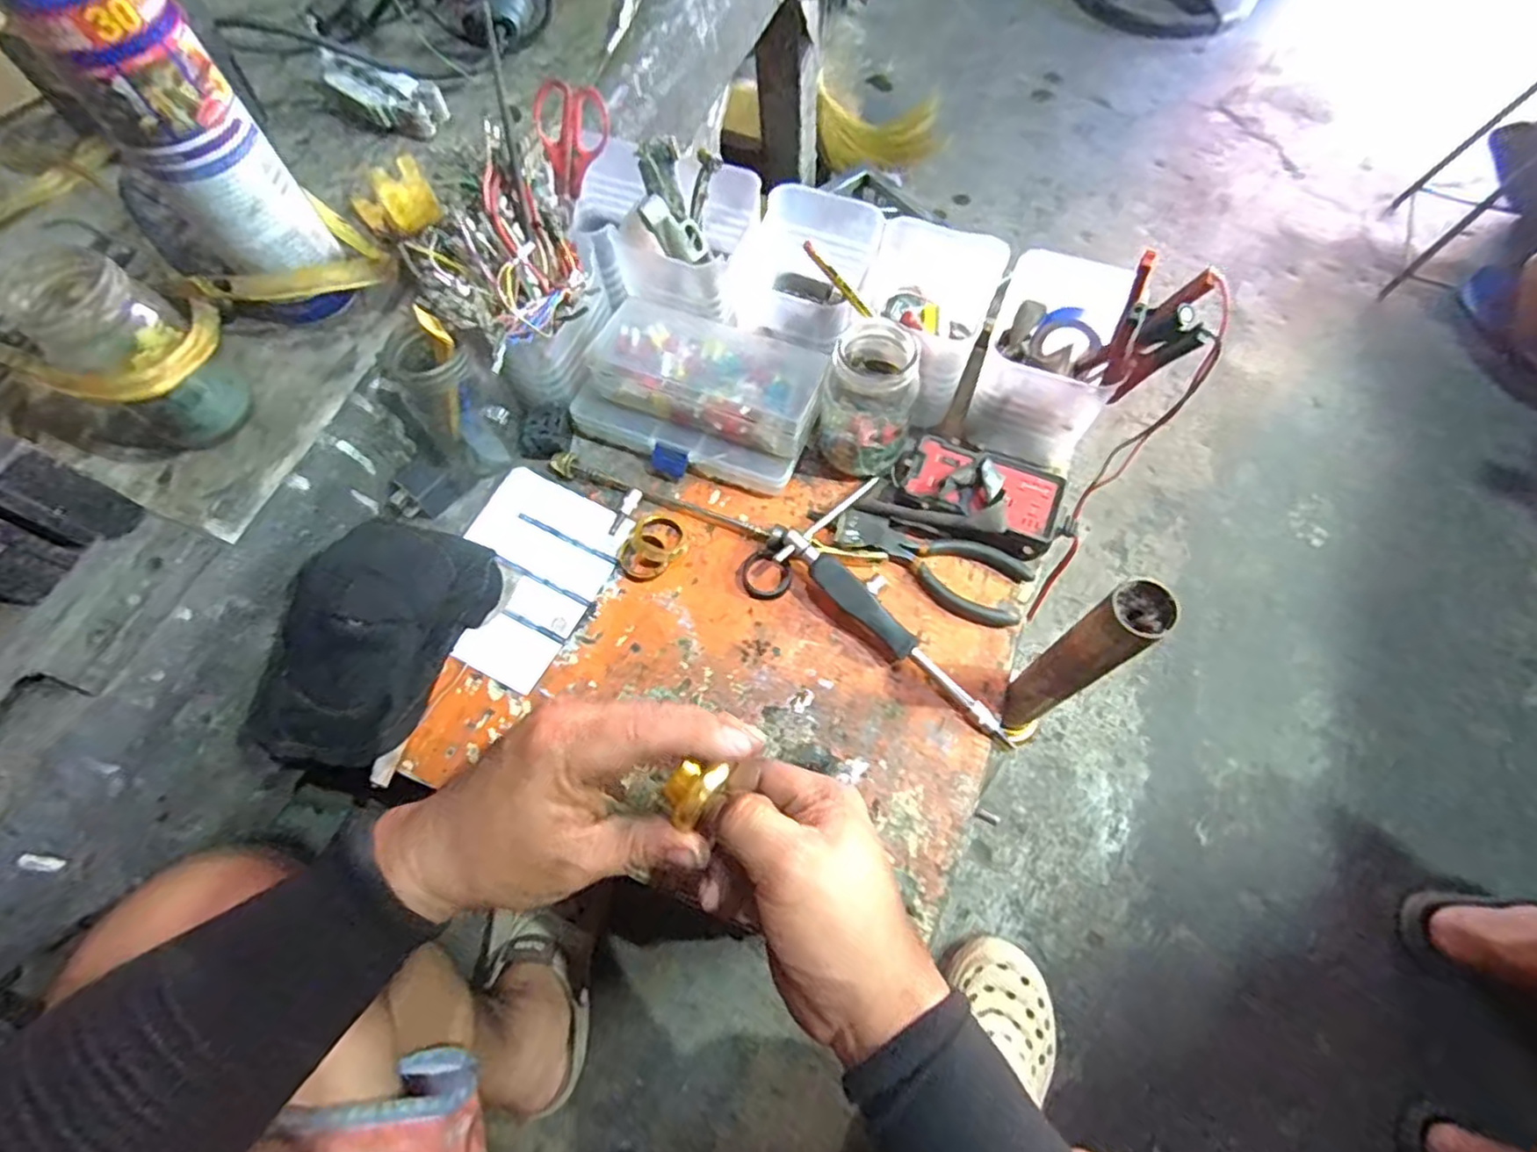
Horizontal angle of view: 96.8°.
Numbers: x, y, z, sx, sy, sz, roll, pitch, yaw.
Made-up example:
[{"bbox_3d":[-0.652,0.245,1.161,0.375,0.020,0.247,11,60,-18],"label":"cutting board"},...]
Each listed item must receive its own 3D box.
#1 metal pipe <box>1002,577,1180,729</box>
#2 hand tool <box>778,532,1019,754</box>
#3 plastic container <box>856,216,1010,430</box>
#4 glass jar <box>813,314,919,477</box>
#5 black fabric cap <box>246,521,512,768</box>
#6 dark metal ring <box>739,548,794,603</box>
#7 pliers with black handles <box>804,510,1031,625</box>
[{"bbox_3d":[0.166,0.051,0.378,0.028,0.177,0.031,-31,70,-12],"label":"metal pipe"},{"bbox_3d":[0.080,0.039,0.436,0.187,0.030,0.019,41,73,16],"label":"hand tool"},{"bbox_3d":[0.112,-0.183,0.501,0.095,0.090,0.106,23,69,10],"label":"plastic container"},{"bbox_3d":[0.068,-0.125,0.467,0.060,0.094,0.070,11,67,5],"label":"glass jar"},{"bbox_3d":[-0.259,0.042,0.434,0.104,0.060,0.167,20,68,9],"label":"black fabric cap"},{"bbox_3d":[-0.002,0.001,0.470,0.035,0.008,0.033,-1,75,3],"label":"dark metal ring"},{"bbox_3d":[0.101,-0.013,0.474,0.155,0.018,0.048,23,69,10],"label":"pliers with black handles"}]

